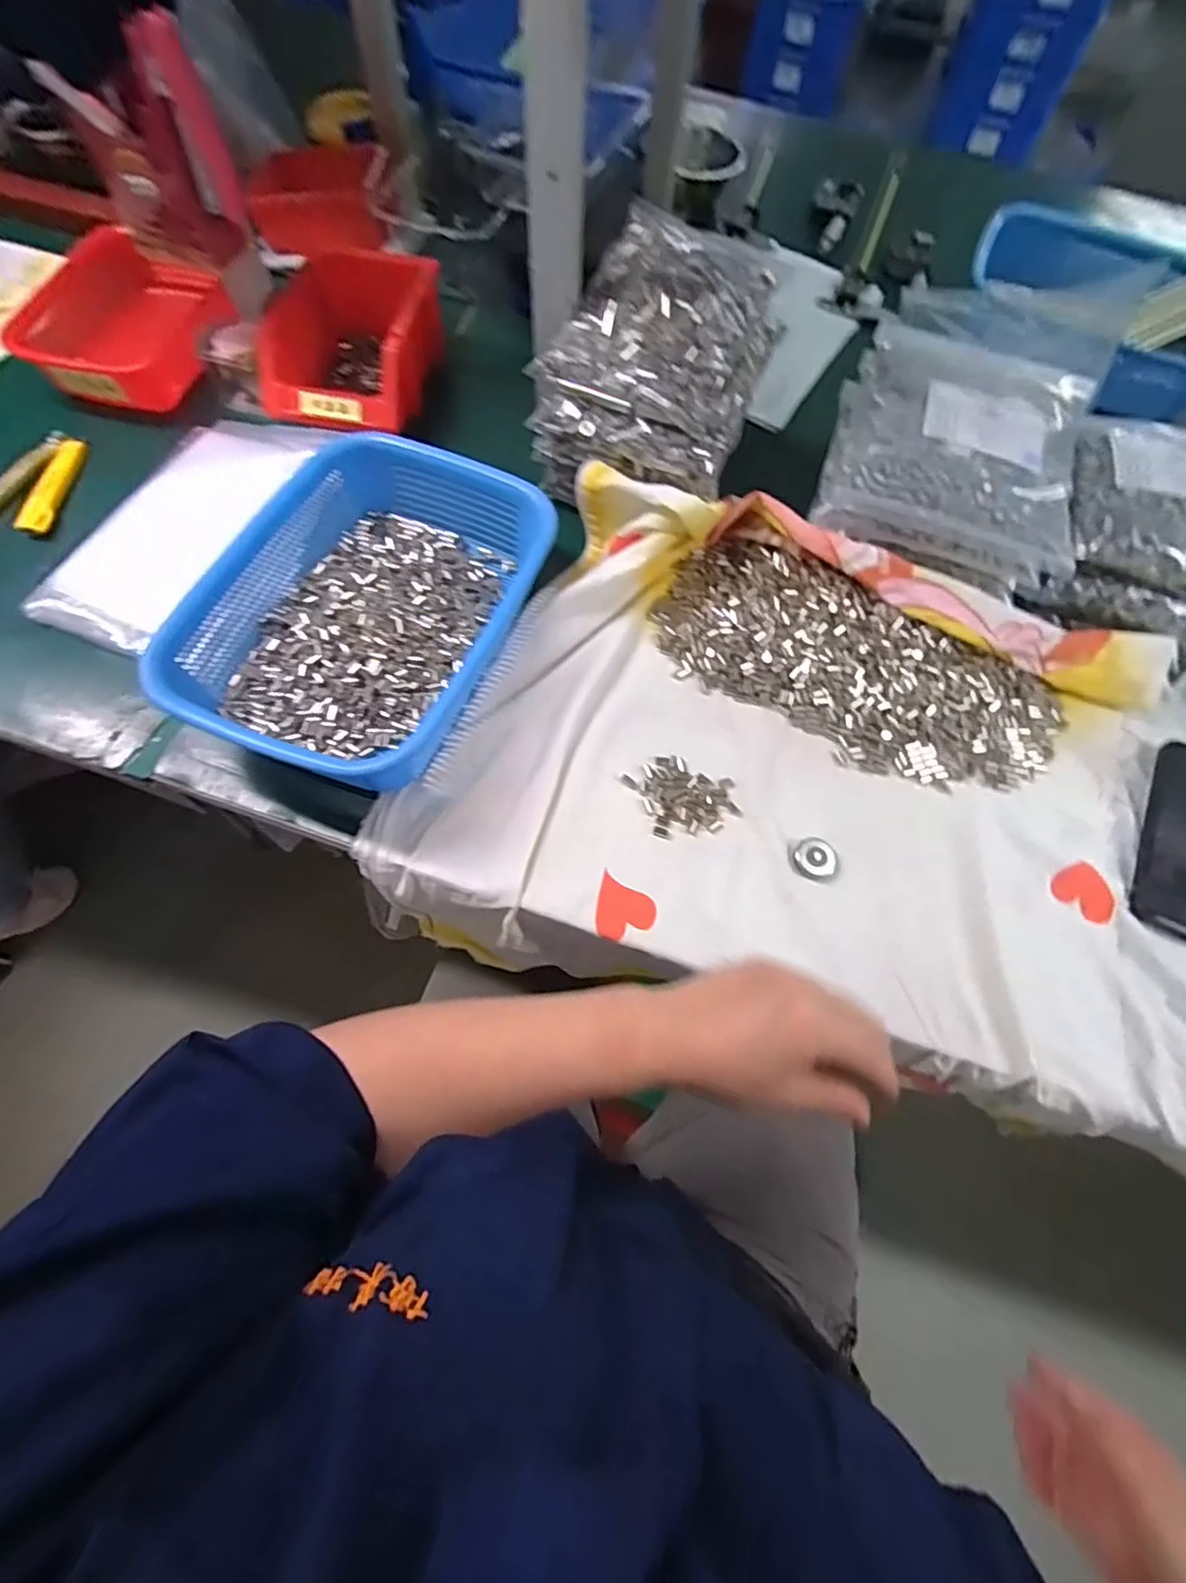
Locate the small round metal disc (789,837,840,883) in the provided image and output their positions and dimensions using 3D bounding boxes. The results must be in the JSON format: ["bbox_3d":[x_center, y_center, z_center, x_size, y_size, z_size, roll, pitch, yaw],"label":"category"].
[{"bbox_3d":[0.165,0.050,0.460,0.035,0.004,0.032,-28,72,-14],"label":"small round metal disc"}]

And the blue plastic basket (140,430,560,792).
[{"bbox_3d":[-0.167,-0.137,0.479,0.202,0.073,0.267,25,68,7],"label":"blue plastic basket"}]

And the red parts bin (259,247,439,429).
[{"bbox_3d":[-0.227,-0.417,0.594,0.130,0.081,0.175,11,67,2],"label":"red parts bin"}]

